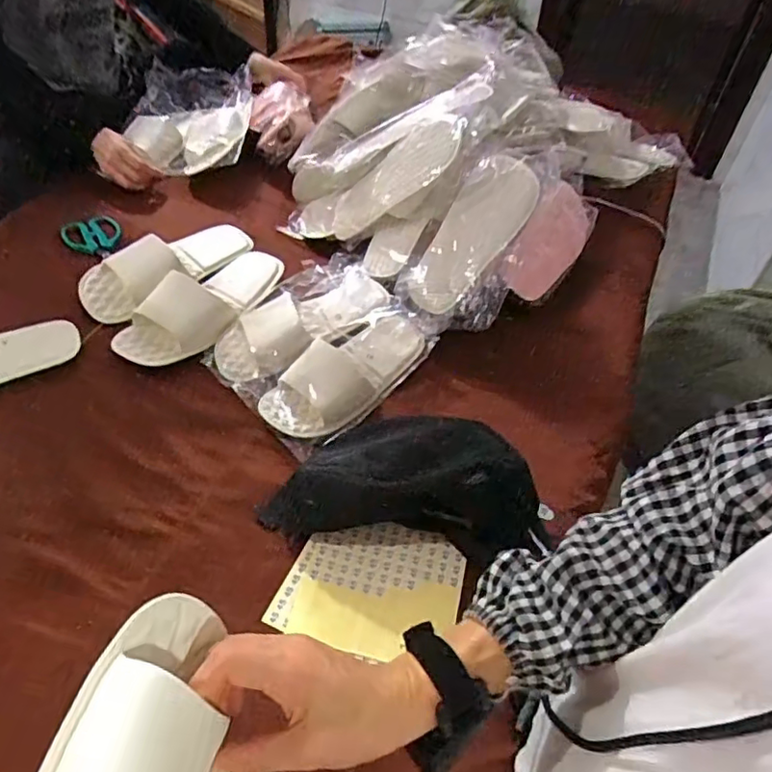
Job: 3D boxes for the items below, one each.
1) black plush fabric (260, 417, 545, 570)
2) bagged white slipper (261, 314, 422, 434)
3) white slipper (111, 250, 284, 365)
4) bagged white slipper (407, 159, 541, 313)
[{"bbox_3d":[0.016,0.108,0.650,0.291,0.053,0.152,0,49,-4],"label":"black plush fabric"},{"bbox_3d":[-0.048,-0.017,0.761,0.097,0.049,0.226,38,57,26],"label":"bagged white slipper"},{"bbox_3d":[-0.252,-0.120,0.830,0.108,0.067,0.260,30,54,21],"label":"white slipper"},{"bbox_3d":[0.123,-0.207,0.826,0.094,0.065,0.239,33,82,20],"label":"bagged white slipper"}]

